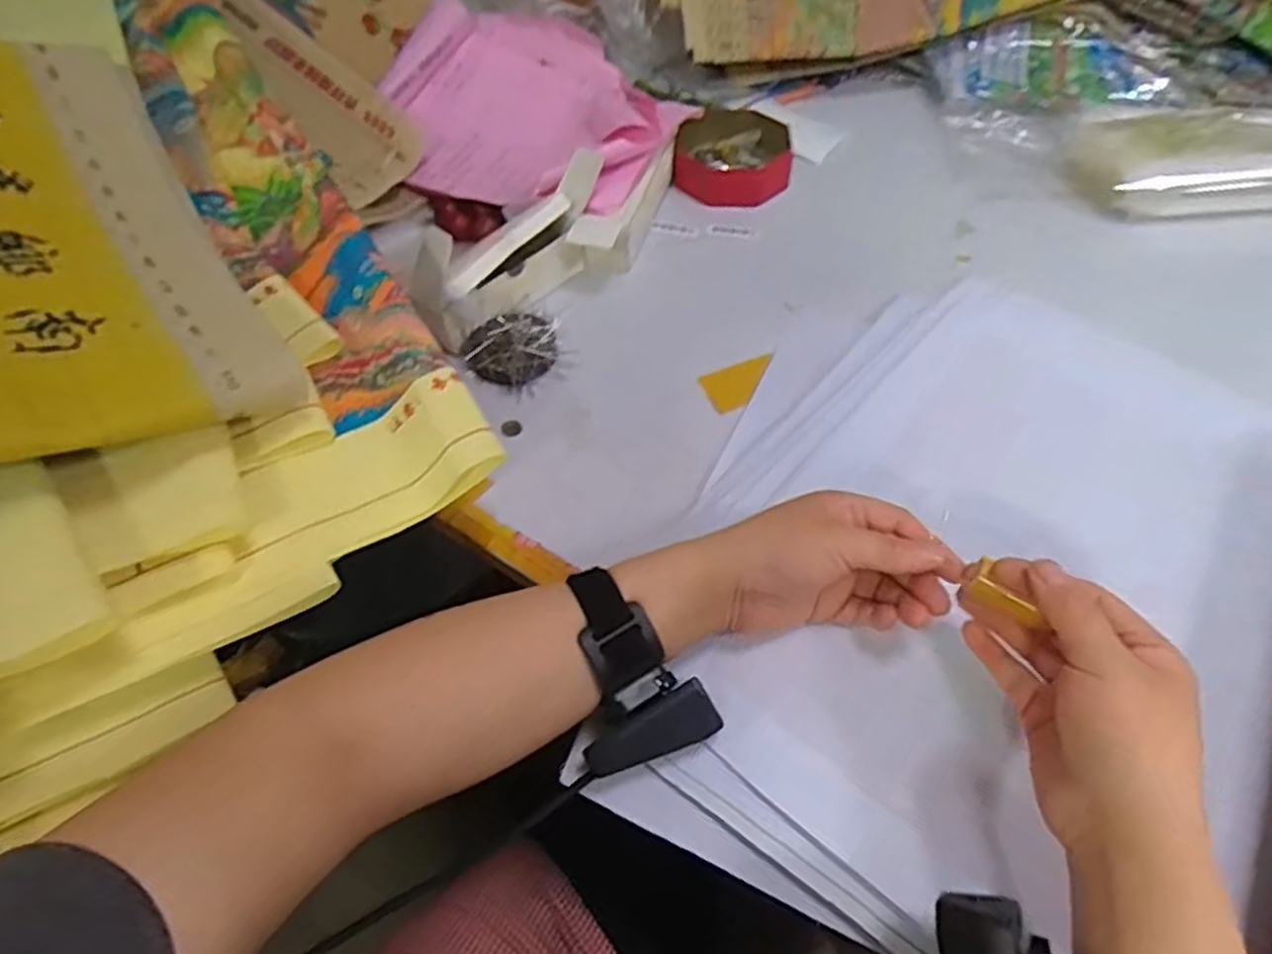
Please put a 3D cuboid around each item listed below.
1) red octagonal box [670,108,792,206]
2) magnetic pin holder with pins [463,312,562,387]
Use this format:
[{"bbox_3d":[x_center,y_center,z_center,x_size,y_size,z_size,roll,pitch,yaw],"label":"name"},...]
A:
[{"bbox_3d":[0.093,-0.314,0.704,0.112,0.042,0.111,-1,51,4],"label":"red octagonal box"},{"bbox_3d":[-0.099,-0.101,0.574,0.072,0.030,0.059,-12,54,-10],"label":"magnetic pin holder with pins"}]

